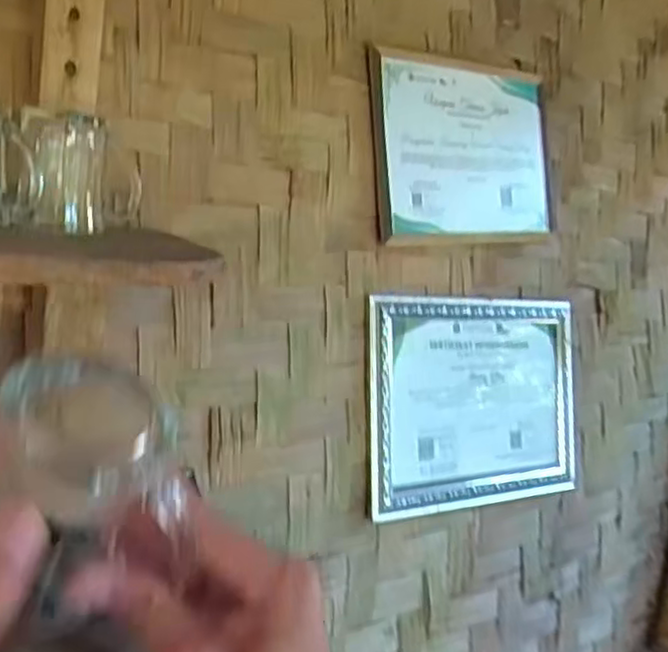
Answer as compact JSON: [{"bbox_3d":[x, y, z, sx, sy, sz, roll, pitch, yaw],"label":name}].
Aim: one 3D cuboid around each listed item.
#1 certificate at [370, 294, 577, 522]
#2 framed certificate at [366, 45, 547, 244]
[{"bbox_3d":[0.191,0.093,0.897,0.354,0.261,0.013,1,-6,-29],"label":"certificate"},{"bbox_3d":[0.172,-0.223,0.894,0.304,0.217,0.012,-6,-2,-34],"label":"framed certificate"}]

